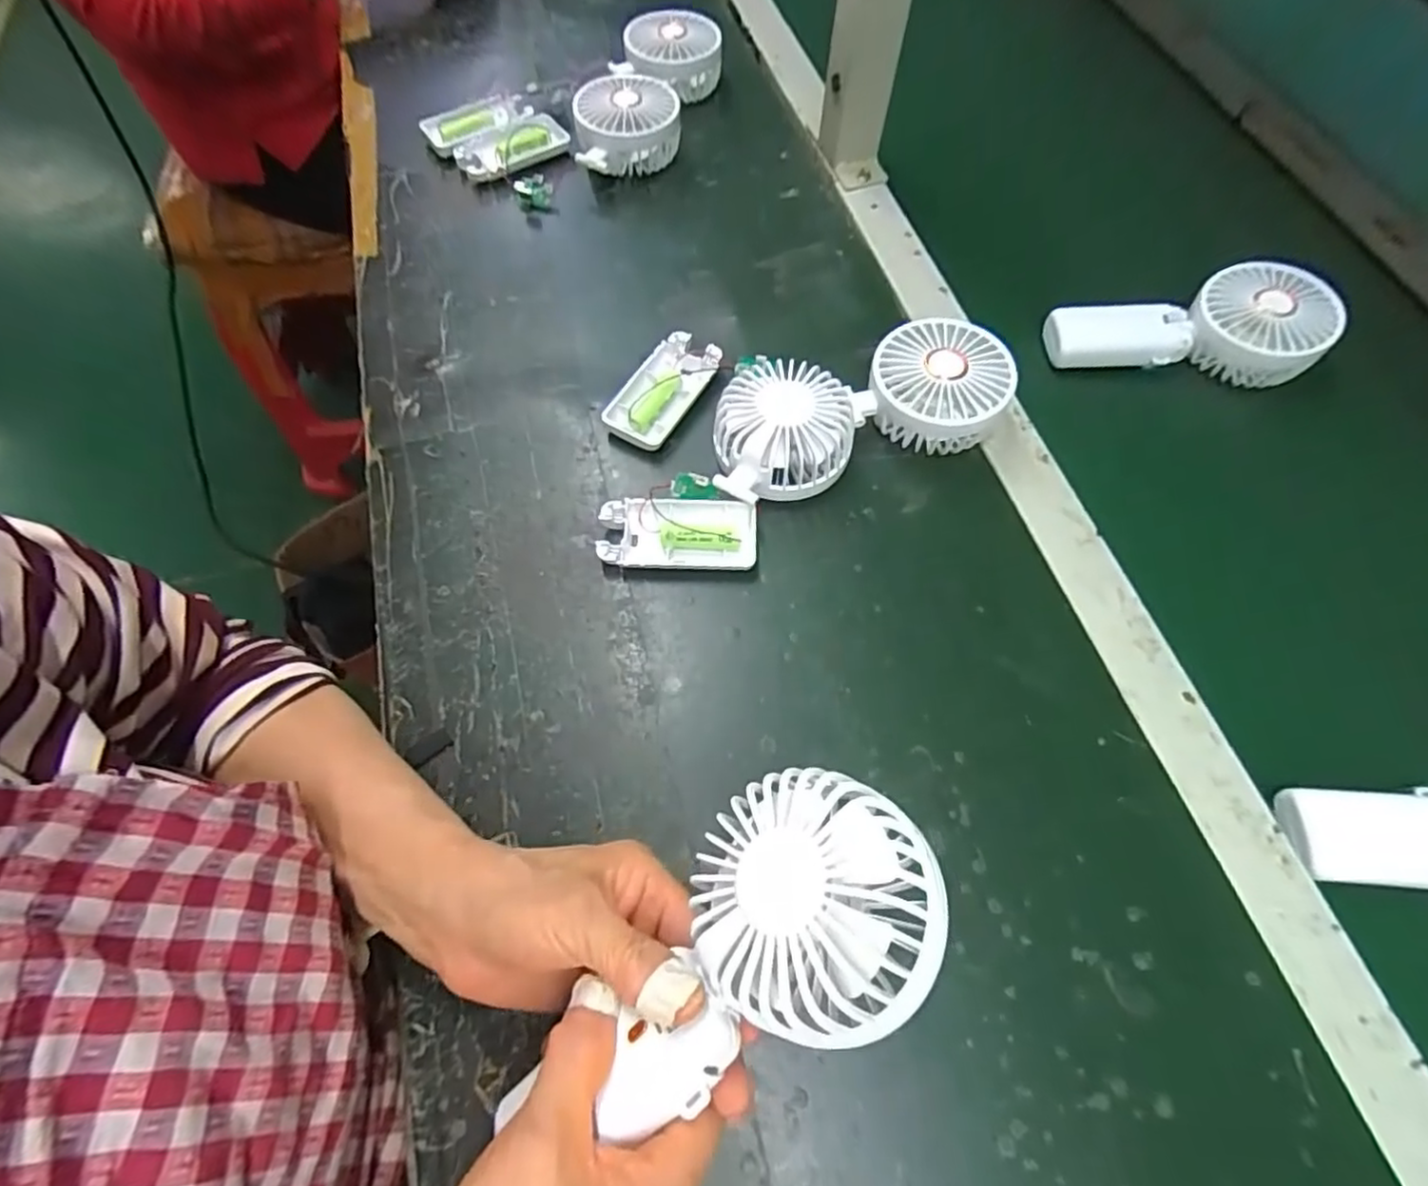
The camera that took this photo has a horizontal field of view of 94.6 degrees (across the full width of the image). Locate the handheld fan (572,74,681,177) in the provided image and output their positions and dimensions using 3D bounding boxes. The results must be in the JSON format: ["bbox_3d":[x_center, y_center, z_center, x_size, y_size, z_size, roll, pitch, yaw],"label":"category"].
[{"bbox_3d":[-0.072,-0.399,0.563,0.084,0.048,0.090,-3,64,-2],"label":"handheld fan"}]

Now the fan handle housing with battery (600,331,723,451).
[{"bbox_3d":[-0.035,-0.141,0.457,0.045,0.019,0.092,29,68,13],"label":"fan handle housing with battery"}]

